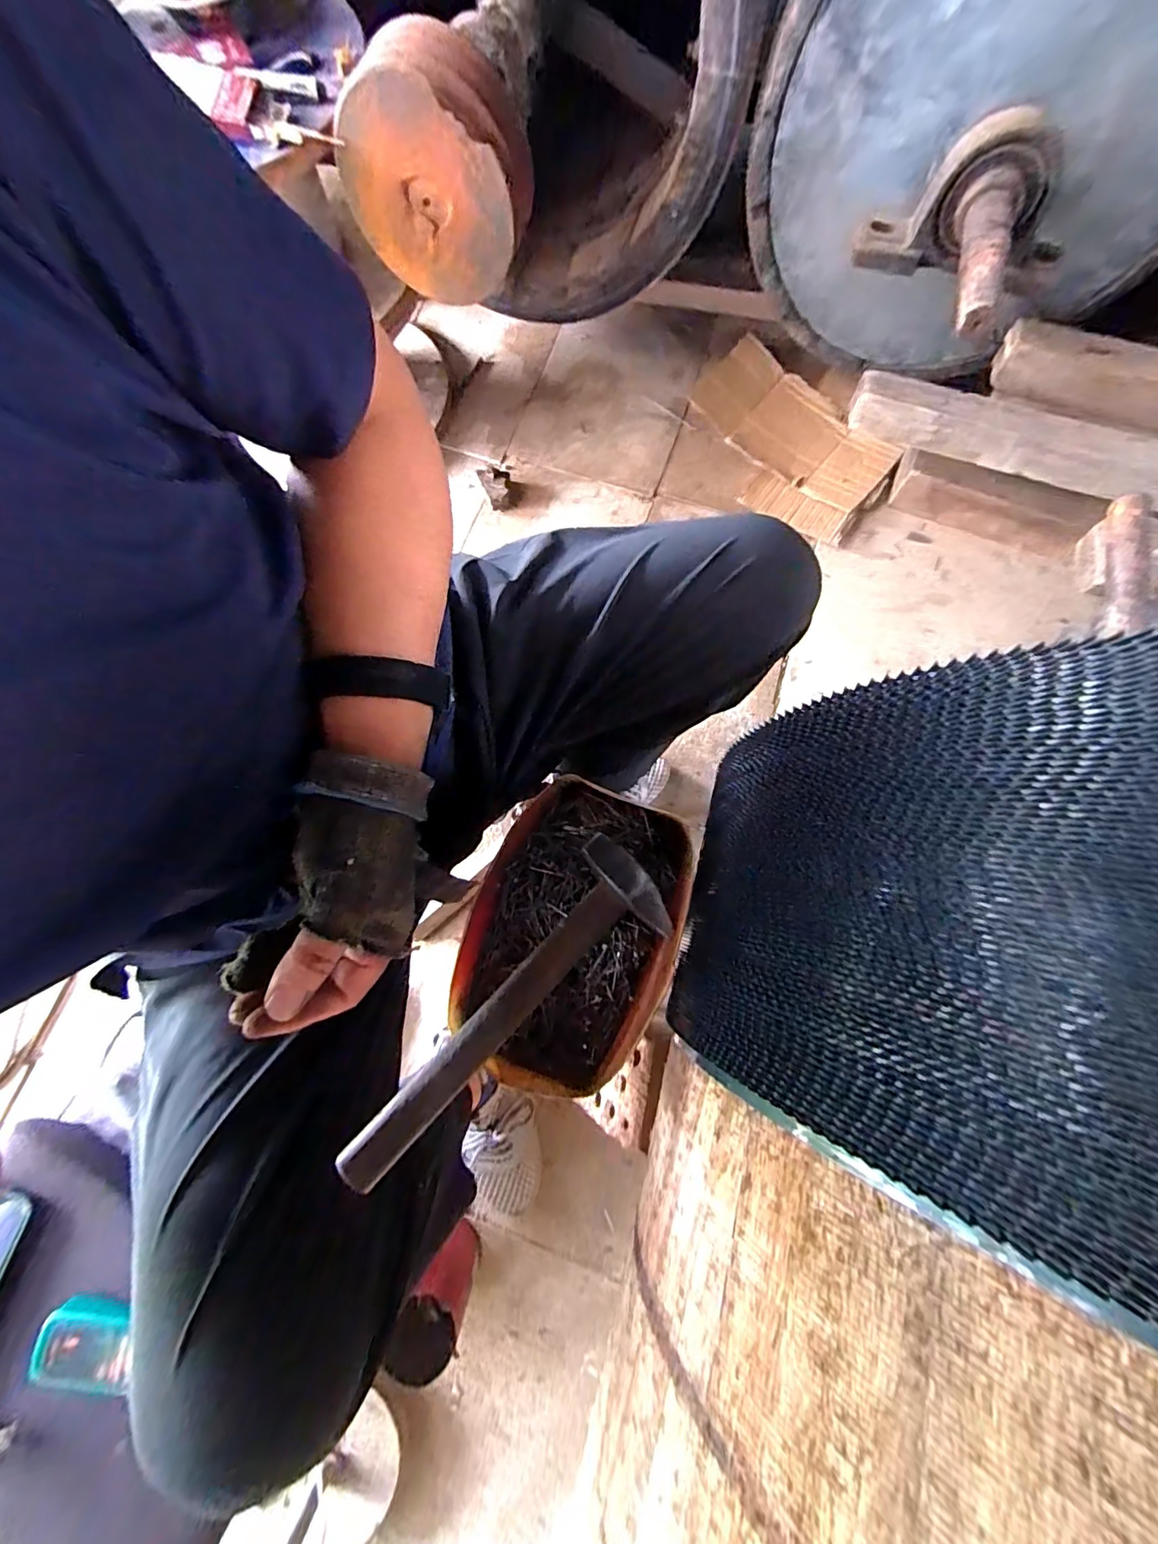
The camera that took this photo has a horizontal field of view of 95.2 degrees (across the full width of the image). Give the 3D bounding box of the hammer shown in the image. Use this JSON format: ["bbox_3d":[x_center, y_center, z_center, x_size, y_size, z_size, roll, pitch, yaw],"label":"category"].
[{"bbox_3d":[-0.037,0.155,0.345,0.077,0.044,0.249,42,81,10],"label":"hammer"}]

